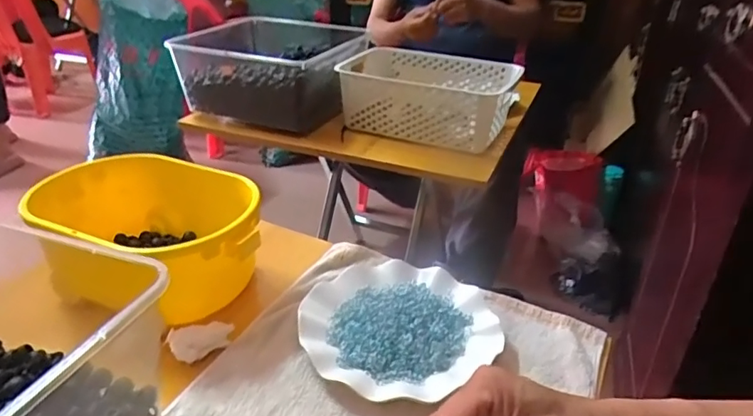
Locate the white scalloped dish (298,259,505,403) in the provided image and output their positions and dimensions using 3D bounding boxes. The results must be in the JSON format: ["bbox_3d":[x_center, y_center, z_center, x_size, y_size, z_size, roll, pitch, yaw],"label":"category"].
[{"bbox_3d":[0.022,0.111,0.523,0.181,0.028,0.163,-10,31,-18],"label":"white scalloped dish"}]

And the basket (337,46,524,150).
[{"bbox_3d":[0.096,-0.216,1.024,0.316,0.105,0.234,13,31,20],"label":"basket"}]

